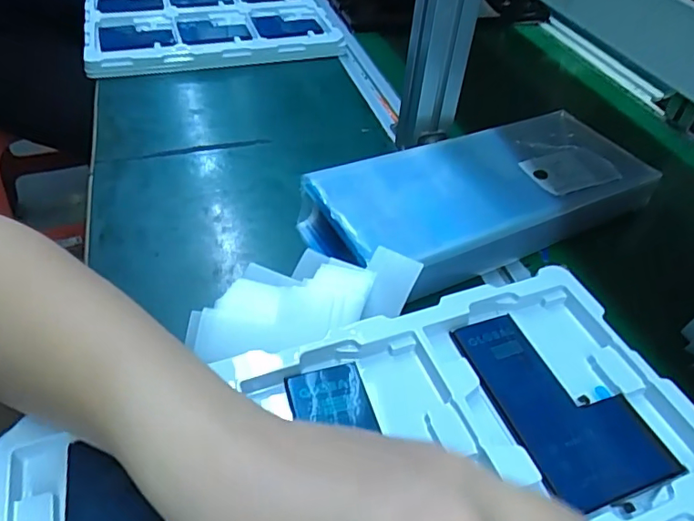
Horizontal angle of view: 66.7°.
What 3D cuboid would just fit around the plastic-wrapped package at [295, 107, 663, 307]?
[{"bbox_3d":[0.117,-0.058,0.466,0.303,0.051,0.142,-21,50,-25],"label":"plastic-wrapped package"}]

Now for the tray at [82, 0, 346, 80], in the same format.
[{"bbox_3d":[-0.198,-0.340,0.744,0.316,0.034,0.291,-11,47,-17],"label":"tray"}]

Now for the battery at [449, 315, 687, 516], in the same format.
[{"bbox_3d":[0.108,0.071,0.273,0.065,0.004,0.108,-13,48,-19],"label":"battery"}]

